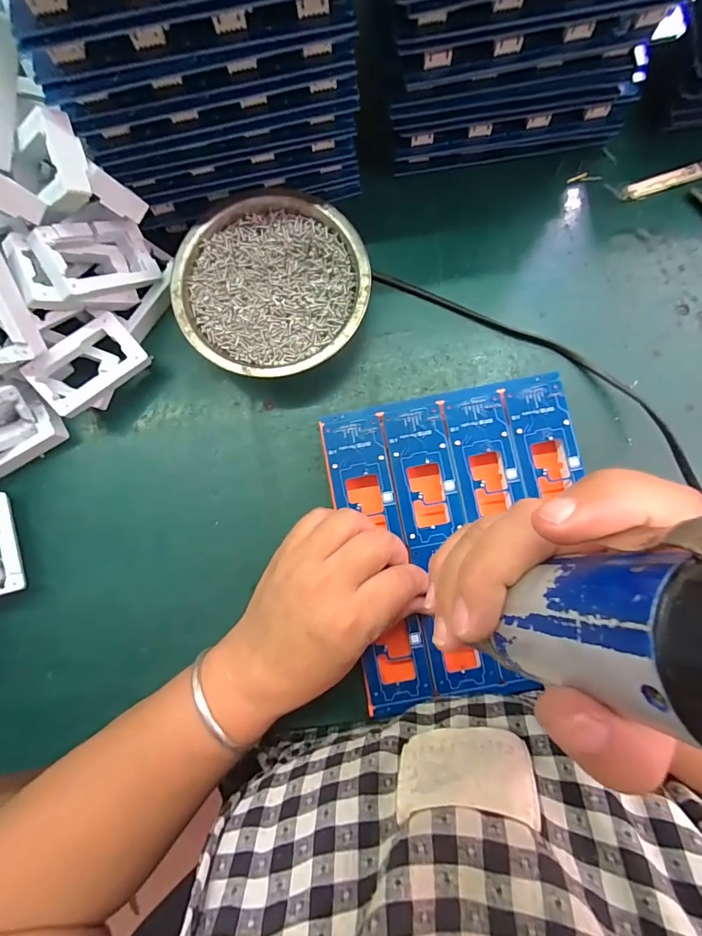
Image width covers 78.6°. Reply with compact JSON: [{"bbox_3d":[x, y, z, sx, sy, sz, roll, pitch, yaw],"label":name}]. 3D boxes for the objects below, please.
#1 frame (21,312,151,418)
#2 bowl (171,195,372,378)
[{"bbox_3d":[-0.176,-0.070,0.289,0.068,0.015,0.041,-39,109,-11],"label":"frame"},{"bbox_3d":[-0.052,-0.121,0.299,0.123,0.038,0.119,0,84,2],"label":"bowl"}]

